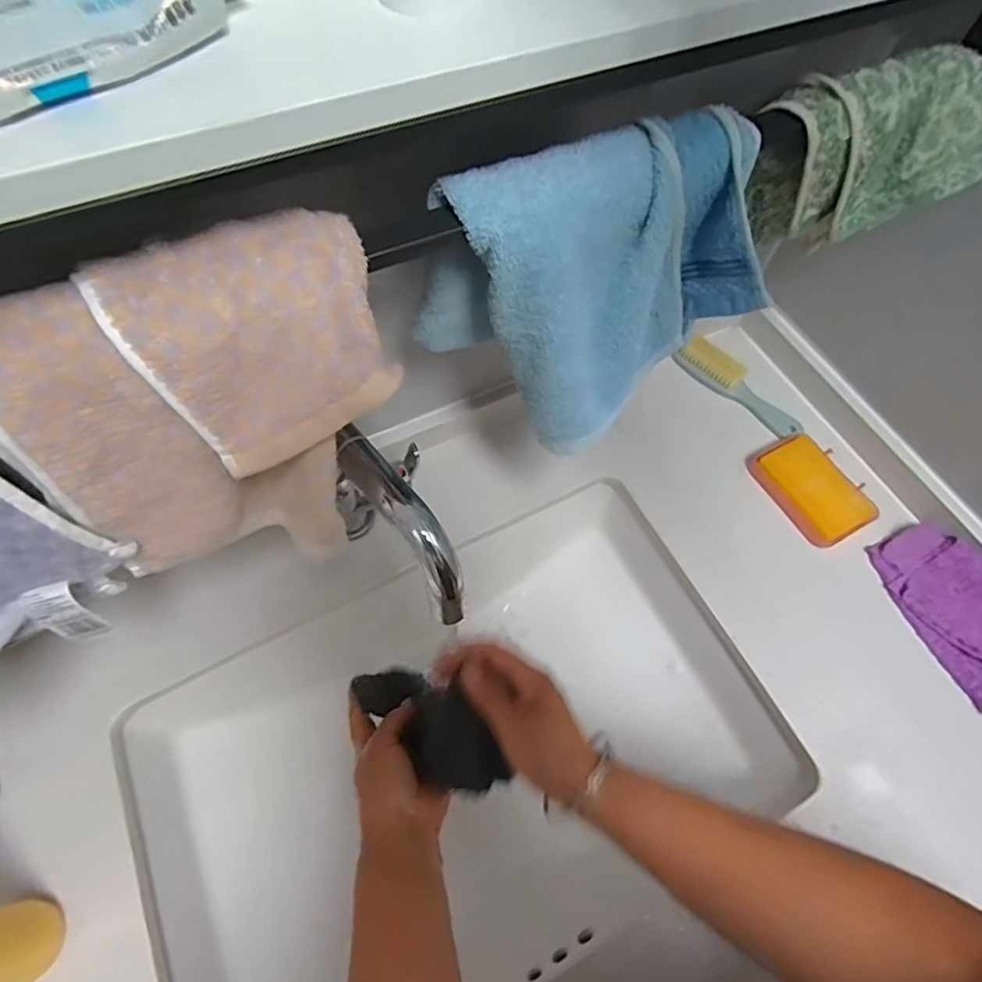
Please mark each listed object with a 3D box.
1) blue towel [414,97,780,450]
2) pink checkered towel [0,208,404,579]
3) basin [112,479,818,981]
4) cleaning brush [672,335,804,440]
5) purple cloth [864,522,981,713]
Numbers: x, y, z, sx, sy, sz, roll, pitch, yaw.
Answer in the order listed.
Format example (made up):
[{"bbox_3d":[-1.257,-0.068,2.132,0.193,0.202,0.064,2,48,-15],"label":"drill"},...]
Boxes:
[{"bbox_3d":[0.064,-0.118,0.357,0.190,0.158,0.086,-15,64,-10],"label":"blue towel"},{"bbox_3d":[-0.138,-0.029,0.298,0.176,0.166,0.077,-22,66,-13],"label":"pink checkered towel"},{"bbox_3d":[-0.029,0.257,0.570,0.527,0.172,0.355,-24,66,-15],"label":"basin"},{"bbox_3d":[0.280,-0.119,0.648,0.024,0.037,0.156,-41,71,-21],"label":"cleaning brush"},{"bbox_3d":[0.440,0.118,0.528,0.087,0.017,0.185,-29,65,1],"label":"purple cloth"}]

